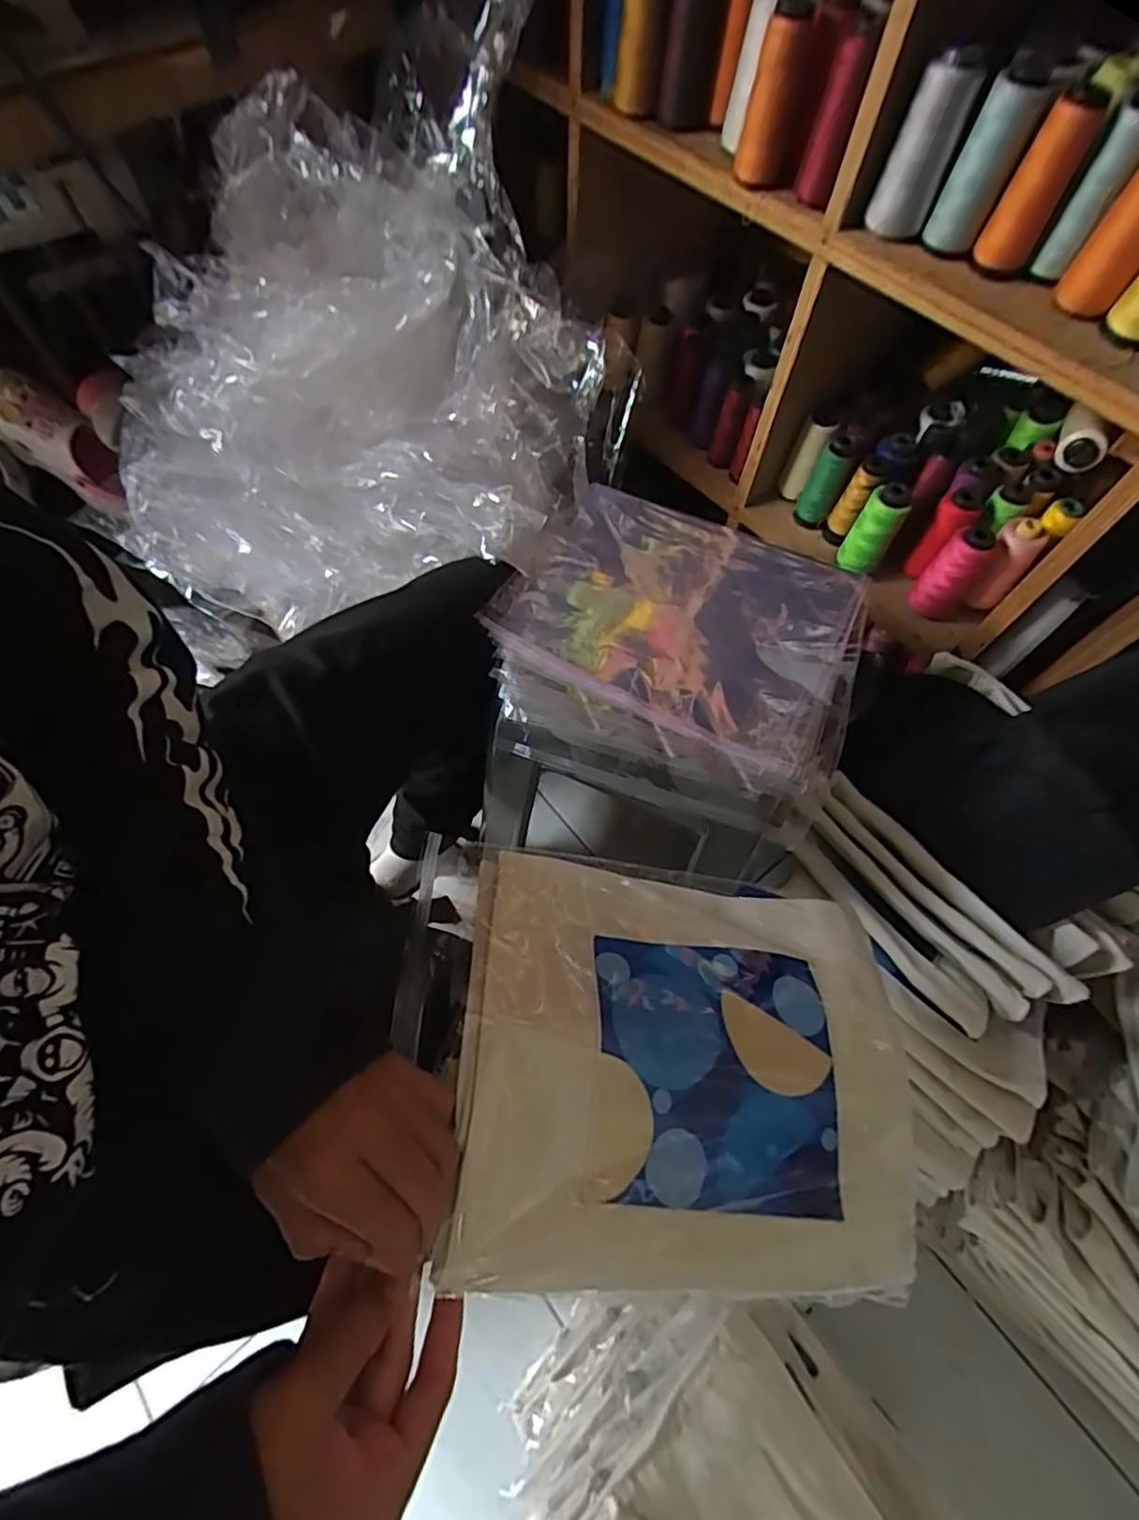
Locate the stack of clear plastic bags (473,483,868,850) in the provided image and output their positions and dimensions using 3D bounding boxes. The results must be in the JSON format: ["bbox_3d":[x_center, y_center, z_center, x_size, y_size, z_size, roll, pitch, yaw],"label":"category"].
[{"bbox_3d":[0.092,-0.103,0.576,0.314,0.032,0.304,21,65,8],"label":"stack of clear plastic bags"}]

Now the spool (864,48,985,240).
[{"bbox_3d":[0.285,-0.495,0.515,0.048,0.110,0.050,21,65,8],"label":"spool"}]

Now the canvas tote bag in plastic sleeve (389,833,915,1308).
[{"bbox_3d":[0.061,0.170,0.390,0.325,0.032,0.244,14,47,-14],"label":"canvas tote bag in plastic sleeve"}]

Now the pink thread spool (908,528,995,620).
[{"bbox_3d":[0.439,-0.216,0.727,0.049,0.118,0.049,1,64,-2],"label":"pink thread spool"}]

